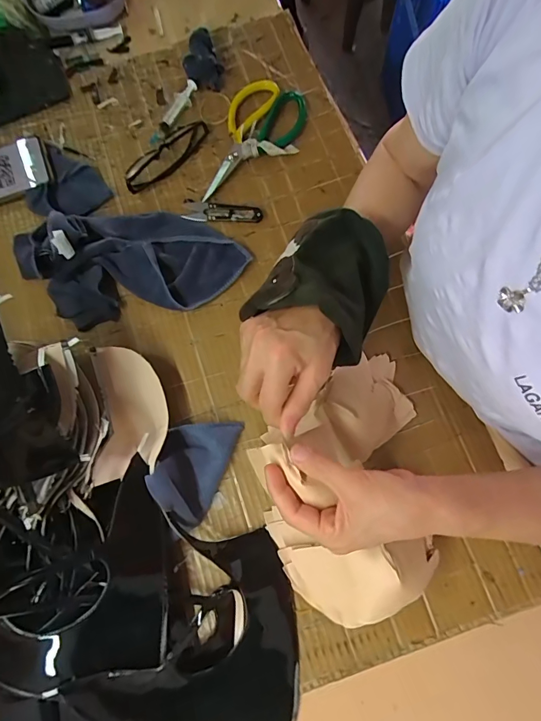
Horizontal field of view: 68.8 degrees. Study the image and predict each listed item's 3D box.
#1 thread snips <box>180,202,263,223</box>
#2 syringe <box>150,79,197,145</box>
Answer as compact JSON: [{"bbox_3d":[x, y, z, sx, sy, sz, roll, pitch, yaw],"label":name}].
[{"bbox_3d":[-0.060,-0.187,0.500,0.098,0.005,0.024,5,77,2],"label":"thread snips"},{"bbox_3d":[-0.131,-0.328,0.526,0.020,0.015,0.109,24,78,6],"label":"syringe"}]

